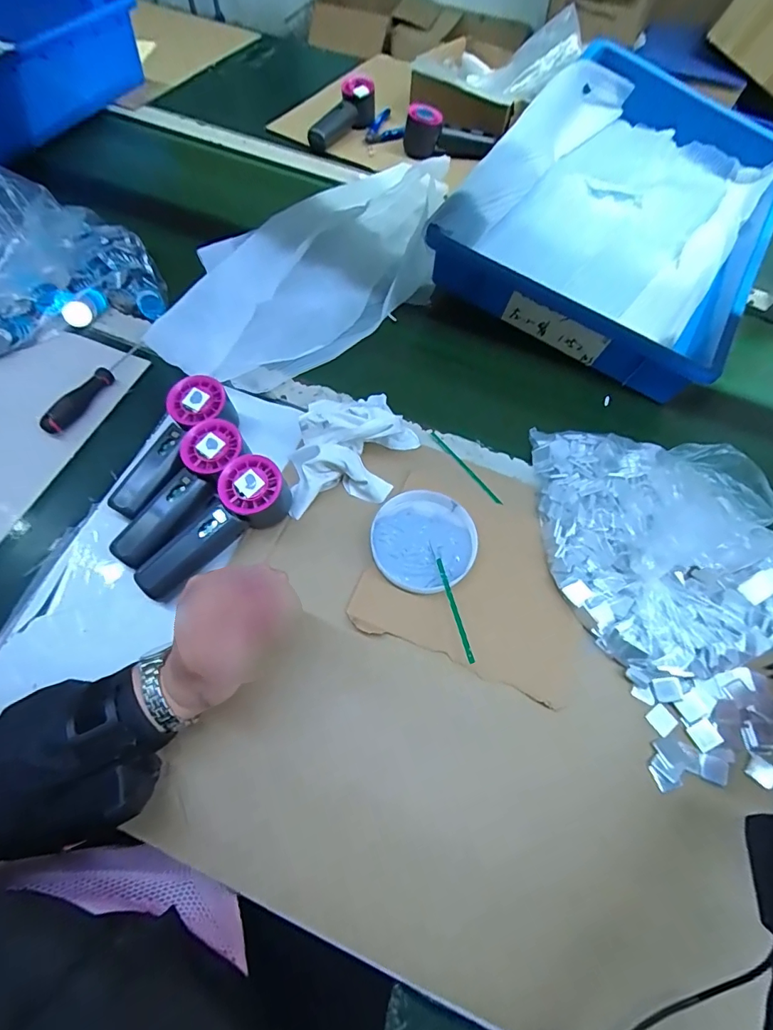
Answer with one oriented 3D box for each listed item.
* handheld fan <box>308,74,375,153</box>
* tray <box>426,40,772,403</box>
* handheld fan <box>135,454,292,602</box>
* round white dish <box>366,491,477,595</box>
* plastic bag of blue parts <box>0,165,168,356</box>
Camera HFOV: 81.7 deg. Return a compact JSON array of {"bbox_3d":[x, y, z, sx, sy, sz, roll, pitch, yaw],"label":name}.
[{"bbox_3d":[-0.072,-0.684,0.766,0.069,0.065,0.148,20,66,6],"label":"handheld fan"},{"bbox_3d":[0.348,-0.441,0.649,0.358,0.121,0.559,30,68,11],"label":"tray"},{"bbox_3d":[-0.160,0.011,0.411,0.153,0.057,0.053,-38,73,-18],"label":"handheld fan"},{"bbox_3d":[0.036,0.026,0.434,0.098,0.022,0.097,1,66,-2],"label":"round white dish"},{"bbox_3d":[-0.460,-0.308,0.527,0.304,0.079,0.248,-30,70,-14],"label":"plastic bag of blue parts"}]

